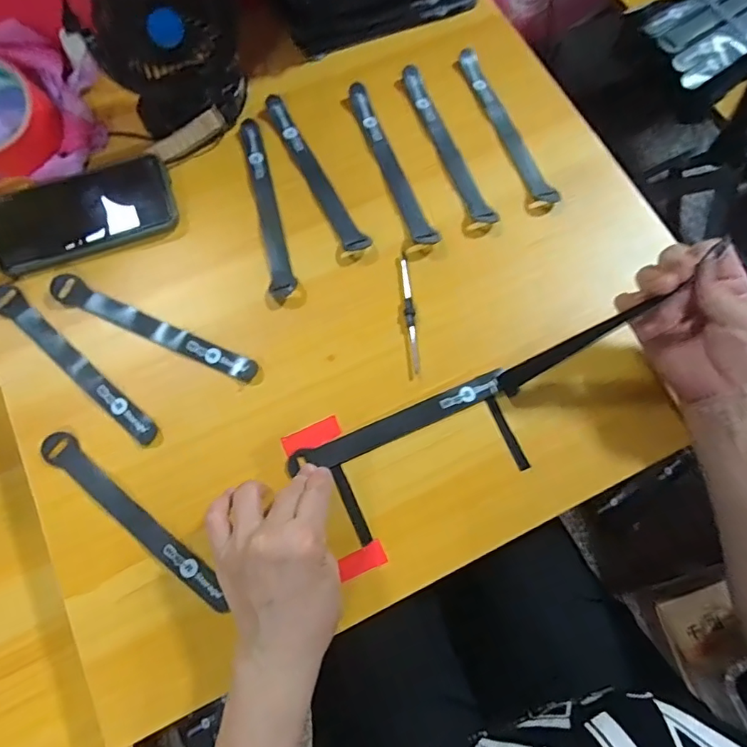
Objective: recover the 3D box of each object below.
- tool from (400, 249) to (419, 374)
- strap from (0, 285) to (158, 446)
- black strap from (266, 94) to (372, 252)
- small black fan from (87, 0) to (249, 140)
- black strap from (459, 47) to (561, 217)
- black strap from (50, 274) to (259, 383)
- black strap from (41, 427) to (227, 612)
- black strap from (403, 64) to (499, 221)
[{"bbox_3d":[0.031,-0.056,0.446,0.009,0.007,0.113,-7,73,-2],"label":"tool"},{"bbox_3d":[-0.255,-0.010,0.437,0.200,0.007,0.023,38,77,11],"label":"strap"},{"bbox_3d":[-0.057,-0.193,0.491,0.022,0.006,0.190,-26,74,-8],"label":"black strap"},{"bbox_3d":[-0.179,-0.287,0.456,0.118,0.127,0.067,-12,73,-3],"label":"small black fan"},{"bbox_3d":[0.130,-0.242,0.508,0.029,0.009,0.202,-17,73,-5],"label":"black strap"},{"bbox_3d":[-0.189,-0.040,0.442,0.196,0.009,0.023,23,74,7],"label":"black strap"},{"bbox_3d":[-0.187,0.112,0.400,0.195,0.007,0.023,38,77,11],"label":"black strap"},{"bbox_3d":[0.071,-0.223,0.500,0.021,0.006,0.190,-21,74,-6],"label":"black strap"}]

